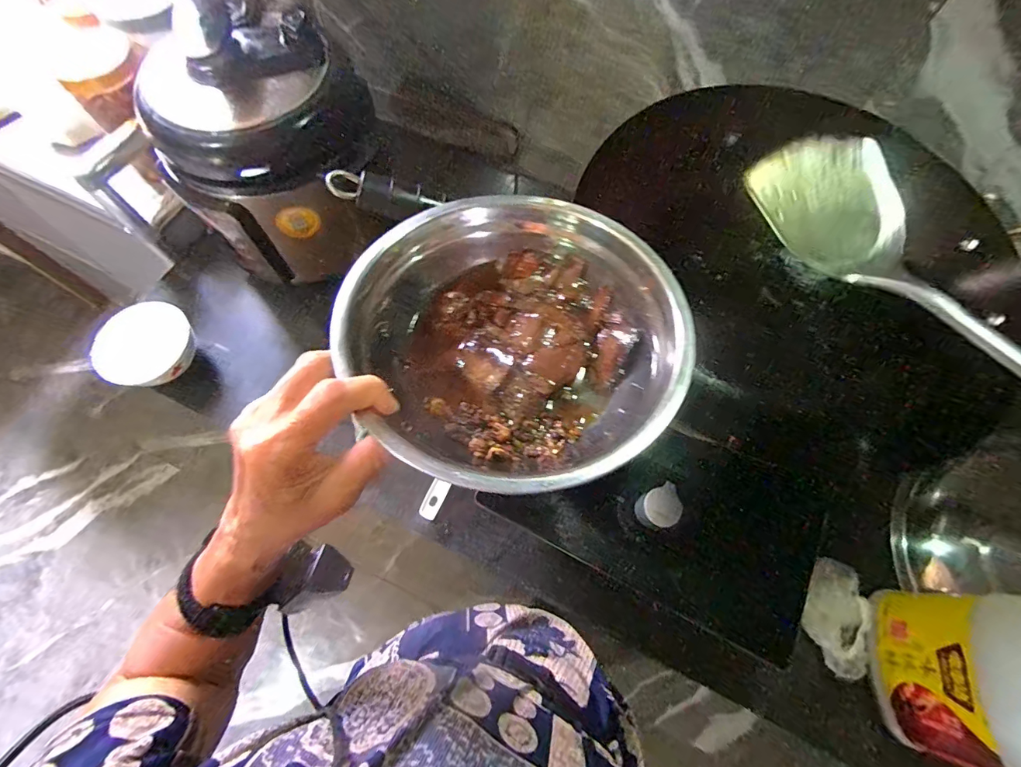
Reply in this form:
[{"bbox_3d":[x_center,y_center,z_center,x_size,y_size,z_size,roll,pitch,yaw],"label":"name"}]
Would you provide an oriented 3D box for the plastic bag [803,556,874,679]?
[{"bbox_3d":[0.374,0.264,0.511,0.062,0.015,0.117,12,62,21],"label":"plastic bag"}]

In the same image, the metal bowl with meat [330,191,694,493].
[{"bbox_3d":[-0.002,-0.022,0.279,0.202,0.066,0.180,11,68,4],"label":"metal bowl with meat"}]

